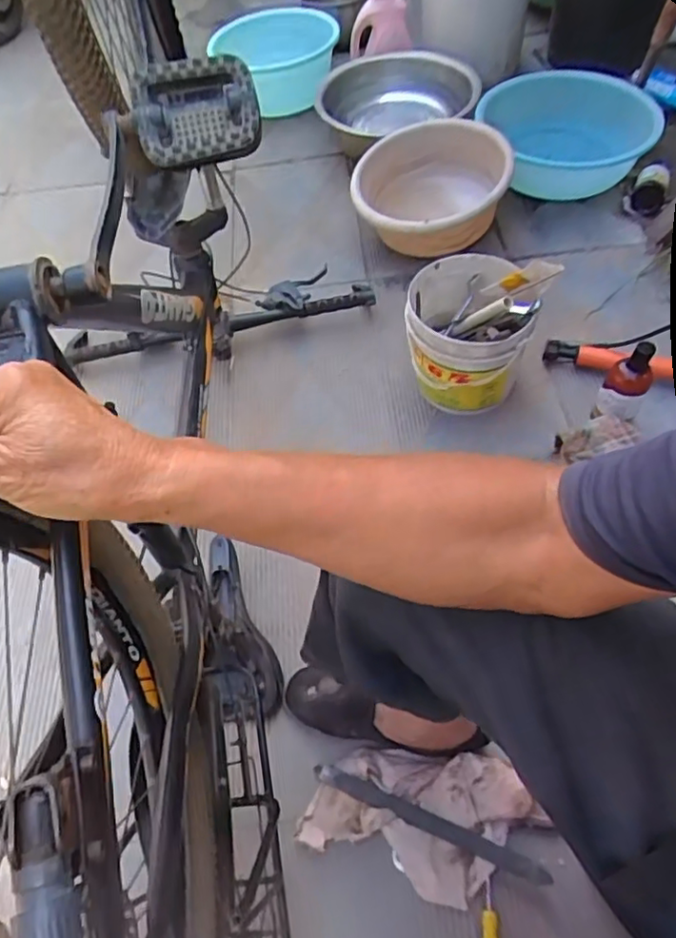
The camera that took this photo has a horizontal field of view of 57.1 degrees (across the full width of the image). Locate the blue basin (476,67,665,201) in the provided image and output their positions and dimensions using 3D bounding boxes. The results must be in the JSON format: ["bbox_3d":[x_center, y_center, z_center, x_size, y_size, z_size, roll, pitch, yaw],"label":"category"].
[{"bbox_3d":[0.504,-0.767,1.384,0.386,0.108,0.369,-1,56,4],"label":"blue basin"}]

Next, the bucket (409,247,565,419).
[{"bbox_3d":[0.214,-0.232,1.005,0.193,0.200,0.203,-2,56,3],"label":"bucket"}]

